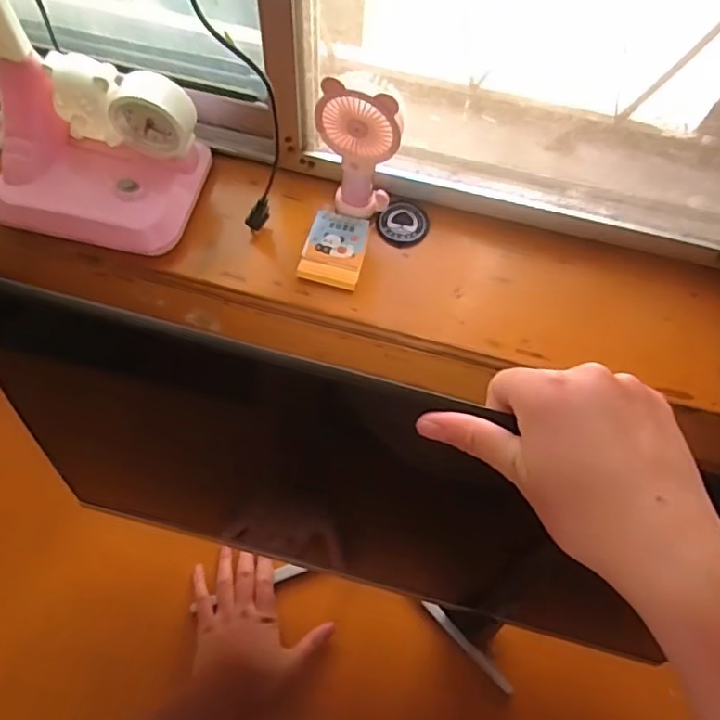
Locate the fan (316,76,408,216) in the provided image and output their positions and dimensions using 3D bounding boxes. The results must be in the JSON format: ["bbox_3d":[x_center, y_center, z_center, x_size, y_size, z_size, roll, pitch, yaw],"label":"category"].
[{"bbox_3d":[0.000,-0.207,0.605,0.082,0.167,0.036,15,66,4],"label":"fan"}]

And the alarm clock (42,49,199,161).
[{"bbox_3d":[-0.239,-0.255,0.611,0.140,0.075,0.046,12,66,3],"label":"alarm clock"}]

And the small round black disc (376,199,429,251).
[{"bbox_3d":[0.049,-0.154,0.679,0.055,0.004,0.059,1,66,-2],"label":"small round black disc"}]

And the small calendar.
[{"bbox_3d":[-0.026,-0.120,0.659,0.064,0.016,0.088,14,66,4],"label":"small calendar"}]

